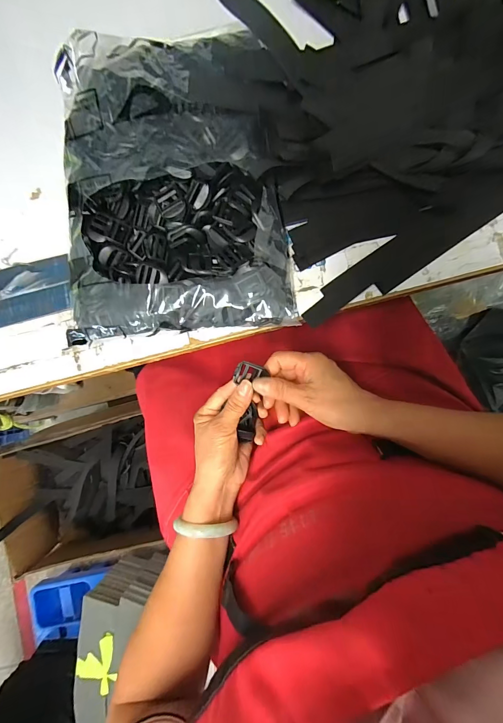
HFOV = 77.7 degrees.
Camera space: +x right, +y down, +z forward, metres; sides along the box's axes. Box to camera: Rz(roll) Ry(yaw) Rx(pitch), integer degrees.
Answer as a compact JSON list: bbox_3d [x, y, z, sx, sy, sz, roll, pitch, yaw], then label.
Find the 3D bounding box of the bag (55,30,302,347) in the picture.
[{"bbox_3d":[-0.091,-0.211,0.379,0.262,0.066,0.347,-4,87,5],"label":"bag"}]

